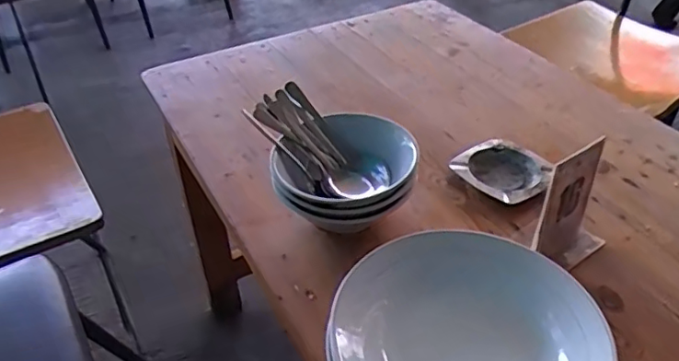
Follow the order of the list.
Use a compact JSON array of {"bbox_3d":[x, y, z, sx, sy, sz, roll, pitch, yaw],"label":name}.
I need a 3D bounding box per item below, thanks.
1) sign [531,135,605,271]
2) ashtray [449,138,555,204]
[{"bbox_3d":[0.245,0.026,0.589,0.050,0.120,0.088,31,49,31],"label":"sign"},{"bbox_3d":[0.207,-0.009,0.718,0.102,0.028,0.107,-28,48,-29],"label":"ashtray"}]

